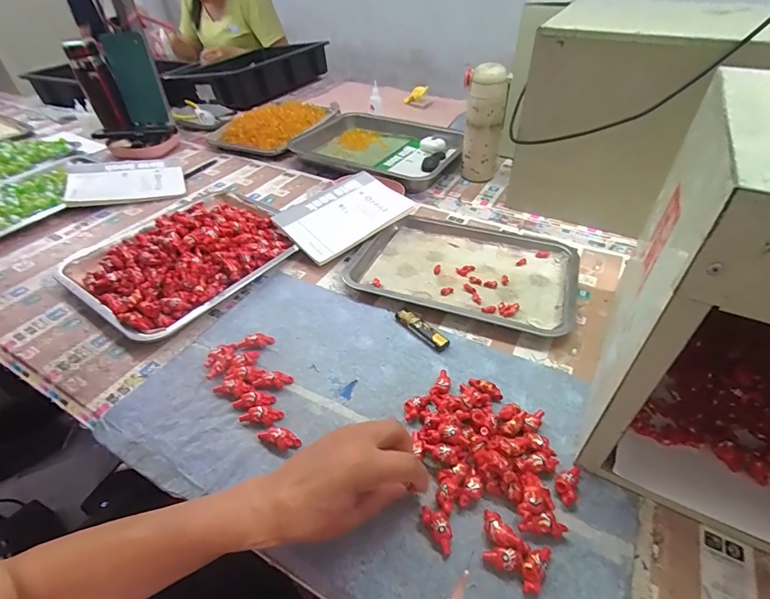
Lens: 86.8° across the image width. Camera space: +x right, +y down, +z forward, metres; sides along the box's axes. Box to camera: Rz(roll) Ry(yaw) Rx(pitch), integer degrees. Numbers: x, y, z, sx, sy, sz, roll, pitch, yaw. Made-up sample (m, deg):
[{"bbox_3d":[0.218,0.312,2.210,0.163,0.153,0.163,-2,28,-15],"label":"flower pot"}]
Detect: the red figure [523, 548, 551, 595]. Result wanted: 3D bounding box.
[{"bbox_3d":[0.117,0.209,0.318,0.016,0.014,0.038,24,47,25],"label":"red figure"}]

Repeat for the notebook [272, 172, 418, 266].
[{"bbox_3d":[-0.071,-0.143,0.675,0.191,0.011,0.147,-33,60,-19],"label":"notebook"}]

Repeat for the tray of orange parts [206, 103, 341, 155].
[{"bbox_3d":[-0.282,-0.460,1.071,0.237,0.046,0.315,16,45,18],"label":"tray of orange parts"}]

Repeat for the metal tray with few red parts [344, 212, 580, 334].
[{"bbox_3d":[0.121,-0.059,0.617,0.307,0.021,0.230,15,44,16],"label":"metal tray with few red parts"}]

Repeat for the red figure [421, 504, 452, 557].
[{"bbox_3d":[0.045,0.190,0.340,0.018,0.014,0.038,-22,46,-22],"label":"red figure"}]

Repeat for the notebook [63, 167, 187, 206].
[{"bbox_3d":[-0.525,-0.233,0.824,0.215,0.024,0.121,-10,43,-11],"label":"notebook"}]

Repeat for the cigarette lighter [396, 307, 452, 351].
[{"bbox_3d":[0.046,0.036,0.516,0.021,0.010,0.083,-30,50,-29],"label":"cigarette lighter"}]

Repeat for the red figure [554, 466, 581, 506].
[{"bbox_3d":[0.165,0.164,0.367,0.019,0.009,0.037,18,45,19],"label":"red figure"}]

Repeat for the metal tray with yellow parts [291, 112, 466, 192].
[{"bbox_3d":[-0.005,-0.353,0.936,0.368,0.041,0.305,21,46,22],"label":"metal tray with yellow parts"}]

